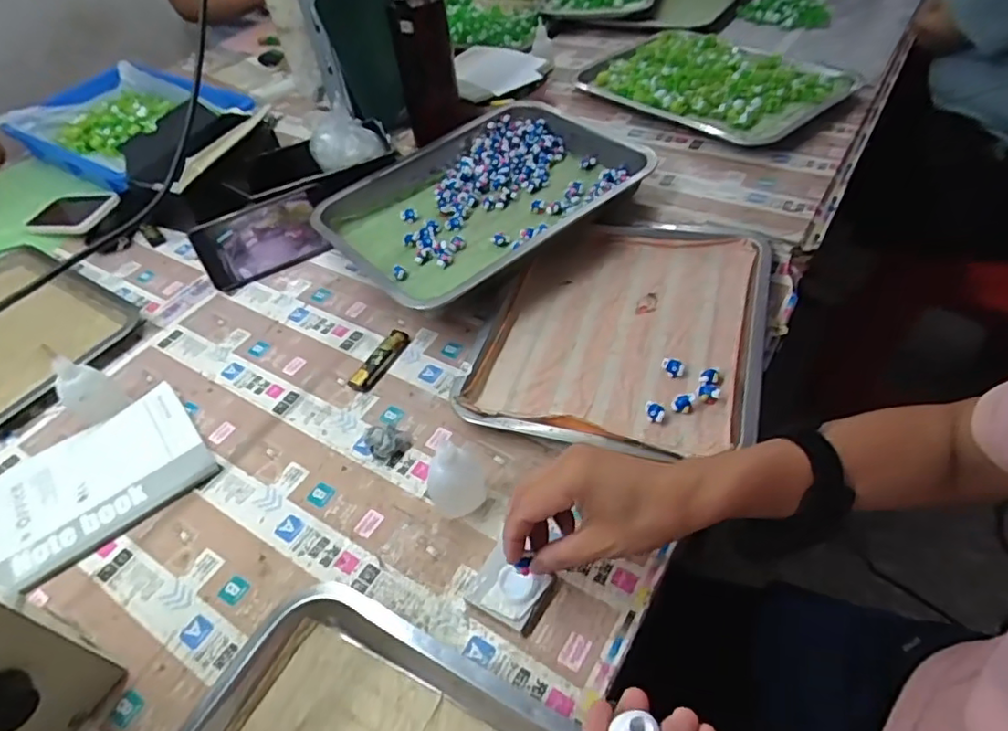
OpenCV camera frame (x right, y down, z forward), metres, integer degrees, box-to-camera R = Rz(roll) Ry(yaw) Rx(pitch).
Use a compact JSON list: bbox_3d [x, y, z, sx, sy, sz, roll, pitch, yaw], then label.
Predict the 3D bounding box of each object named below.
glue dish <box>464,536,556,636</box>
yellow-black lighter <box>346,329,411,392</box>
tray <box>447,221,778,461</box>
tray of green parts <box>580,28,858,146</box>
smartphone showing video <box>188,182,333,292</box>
[{"bbox_3d":[0.004,0.163,0.441,0.053,0.019,0.047,22,54,25],"label":"glue dish"},{"bbox_3d":[-0.127,-0.006,0.613,0.025,0.009,0.079,22,56,22],"label":"yellow-black lighter"},{"bbox_3d":[0.117,-0.037,0.600,0.263,0.035,0.291,9,50,16],"label":"tray"},{"bbox_3d":[0.276,-0.381,0.801,0.298,0.022,0.215,33,60,32],"label":"tray of green parts"},{"bbox_3d":[-0.287,-0.156,0.734,0.156,0.083,0.014,-27,23,-14],"label":"smartphone showing video"}]

